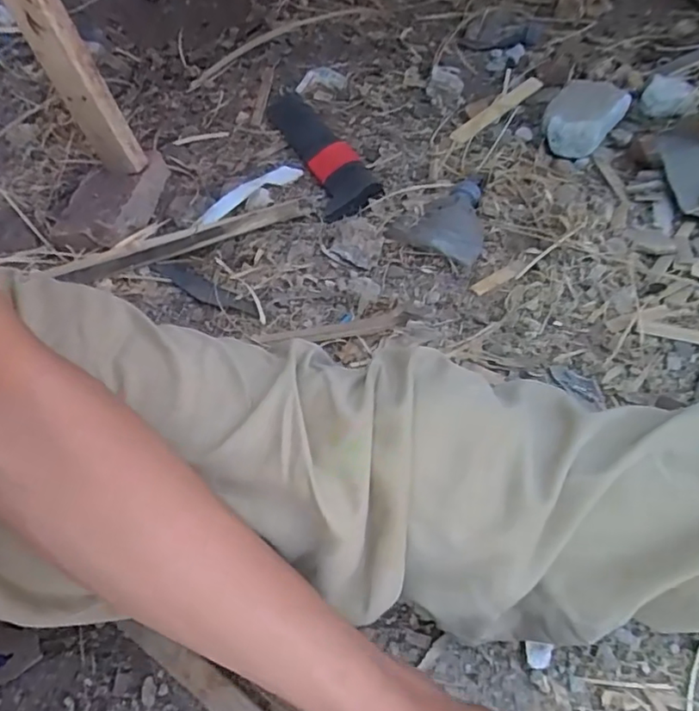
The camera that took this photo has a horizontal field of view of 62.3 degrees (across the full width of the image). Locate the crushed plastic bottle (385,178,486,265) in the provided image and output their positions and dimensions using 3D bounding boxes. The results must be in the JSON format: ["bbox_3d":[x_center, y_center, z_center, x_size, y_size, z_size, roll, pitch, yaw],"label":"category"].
[{"bbox_3d":[0.106,-0.162,0.665,0.103,0.024,0.109,14,54,16],"label":"crushed plastic bottle"}]

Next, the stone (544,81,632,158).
[{"bbox_3d":[0.301,-0.313,0.756,0.089,0.045,0.125,30,62,29],"label":"stone"}]

